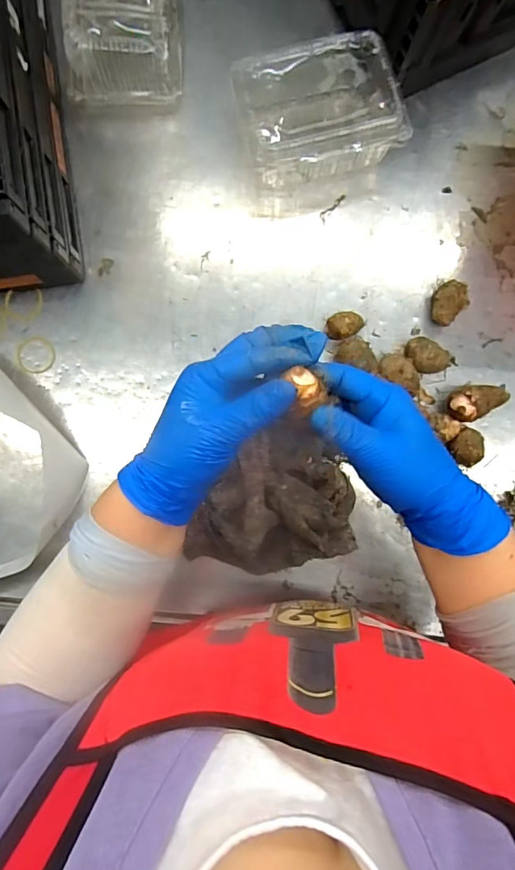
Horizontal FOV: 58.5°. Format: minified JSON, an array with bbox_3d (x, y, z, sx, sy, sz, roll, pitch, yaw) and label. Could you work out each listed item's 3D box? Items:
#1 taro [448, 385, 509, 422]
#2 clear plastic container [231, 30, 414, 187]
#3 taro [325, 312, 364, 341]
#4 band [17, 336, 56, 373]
[{"bbox_3d":[0.244,-0.037,0.517,0.066,0.044,0.037,-14,87,-2],"label":"taro"},{"bbox_3d":[0.067,-0.360,0.520,0.169,0.072,0.127,-14,87,-2],"label":"clear plastic container"},{"bbox_3d":[0.100,-0.124,0.529,0.042,0.029,0.029,-19,87,-2],"label":"taro"},{"bbox_3d":[-0.258,-0.093,0.534,0.045,0.004,0.042,0,87,-1],"label":"band"}]

